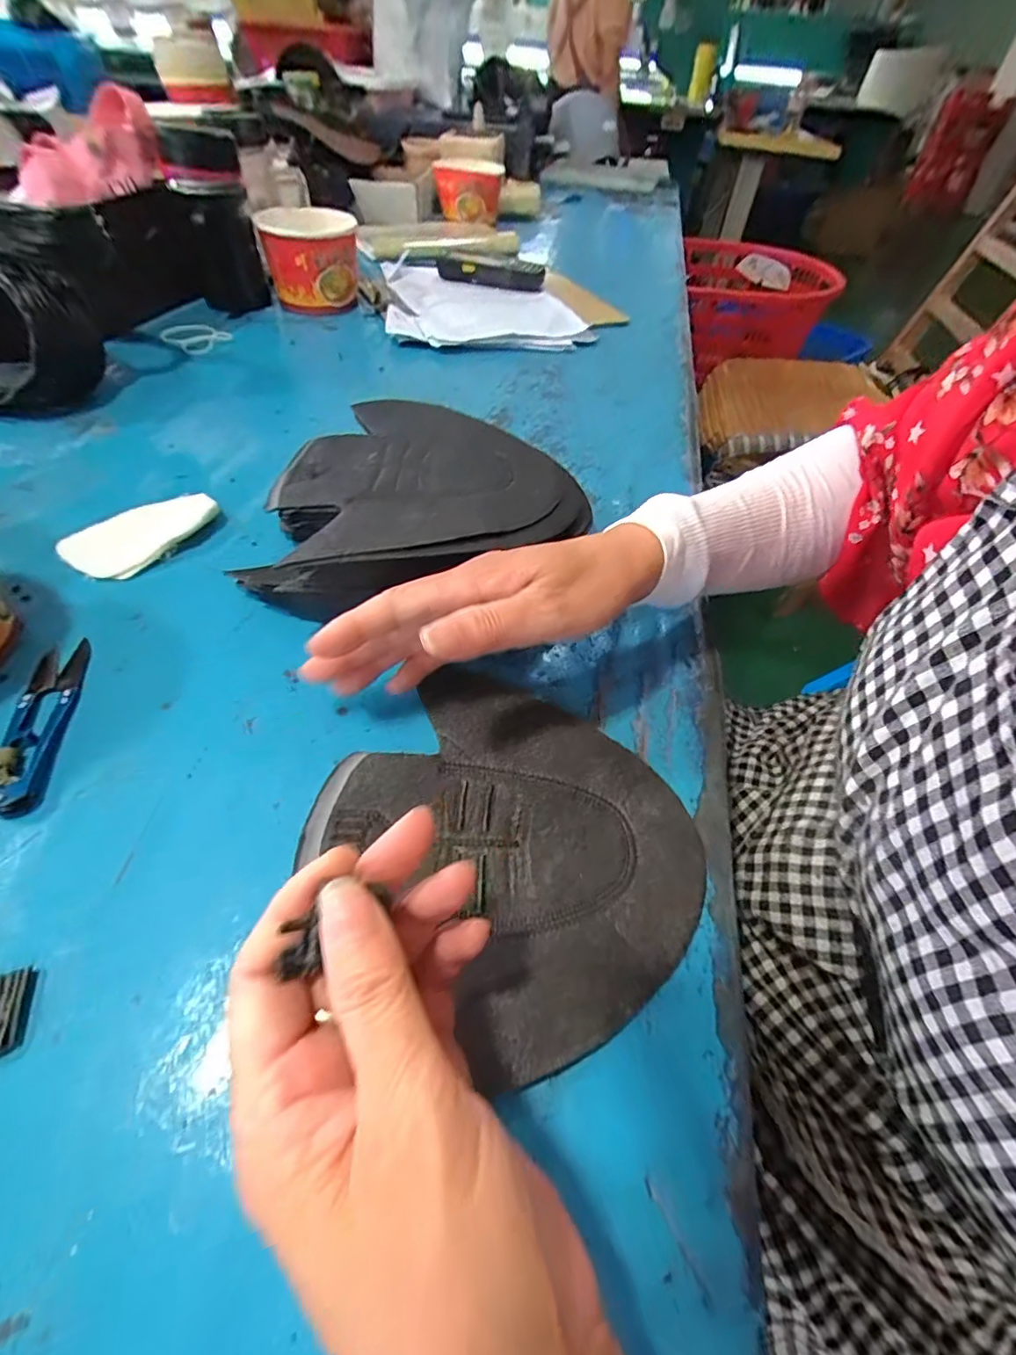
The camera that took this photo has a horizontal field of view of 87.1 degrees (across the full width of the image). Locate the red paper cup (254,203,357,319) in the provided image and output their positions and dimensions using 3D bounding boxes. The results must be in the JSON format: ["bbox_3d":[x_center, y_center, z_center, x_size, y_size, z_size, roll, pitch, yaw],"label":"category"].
[{"bbox_3d":[-0.242,-0.510,0.664,0.105,0.100,0.100,-13,53,-15],"label":"red paper cup"}]

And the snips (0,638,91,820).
[{"bbox_3d":[-0.234,0.019,0.265,0.024,0.011,0.105,-8,51,-11],"label":"snips"}]

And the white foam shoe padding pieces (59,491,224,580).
[{"bbox_3d":[-0.248,-0.102,0.369,0.050,0.013,0.098,25,53,15],"label":"white foam shoe padding pieces"}]

